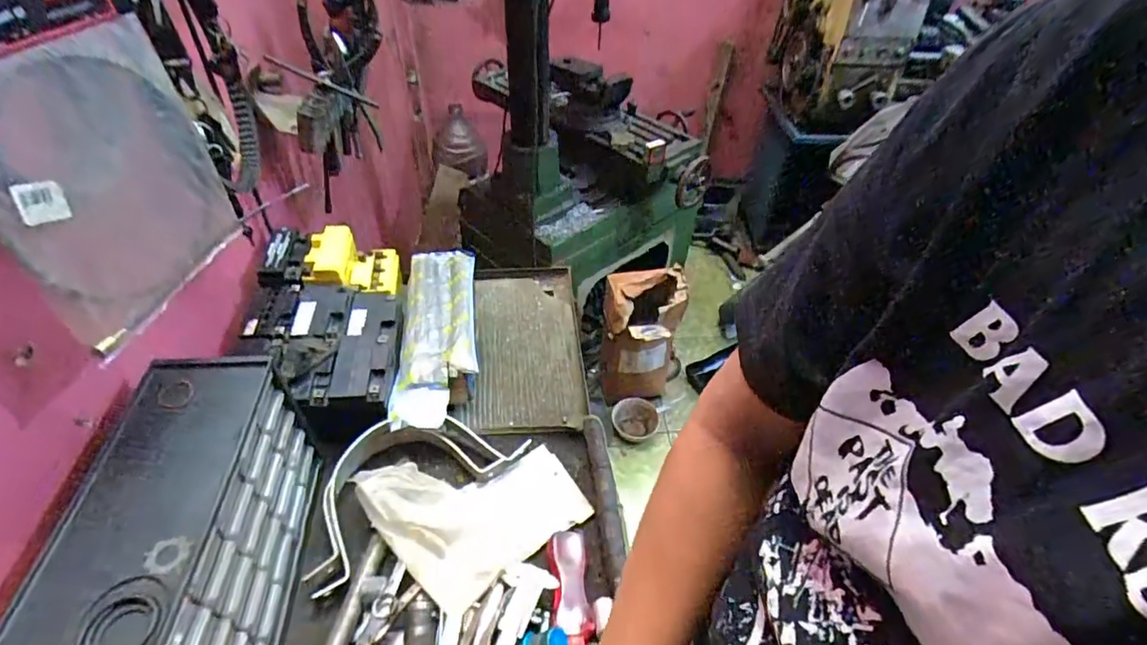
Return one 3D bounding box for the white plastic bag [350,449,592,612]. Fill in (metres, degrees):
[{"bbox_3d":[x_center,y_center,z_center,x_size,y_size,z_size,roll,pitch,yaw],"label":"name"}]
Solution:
[{"bbox_3d":[-0.122,0.212,0.673,0.224,0.057,0.203,-29,52,-29],"label":"white plastic bag"}]

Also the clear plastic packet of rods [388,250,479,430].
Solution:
[{"bbox_3d":[-0.210,0.005,0.834,0.110,0.024,0.363,-3,44,-6],"label":"clear plastic packet of rods"}]

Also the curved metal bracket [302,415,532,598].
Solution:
[{"bbox_3d":[-0.217,0.193,0.692,0.297,0.064,0.143,-31,54,-30],"label":"curved metal bracket"}]

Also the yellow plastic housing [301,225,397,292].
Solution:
[{"bbox_3d":[-0.359,-0.096,0.886,0.134,0.072,0.124,-7,45,-10],"label":"yellow plastic housing"}]

